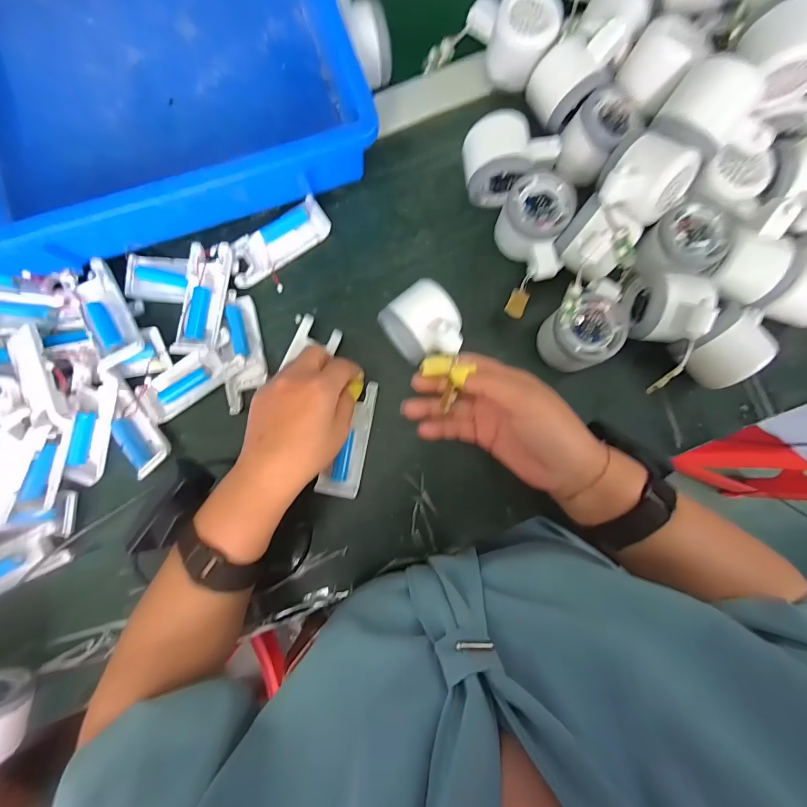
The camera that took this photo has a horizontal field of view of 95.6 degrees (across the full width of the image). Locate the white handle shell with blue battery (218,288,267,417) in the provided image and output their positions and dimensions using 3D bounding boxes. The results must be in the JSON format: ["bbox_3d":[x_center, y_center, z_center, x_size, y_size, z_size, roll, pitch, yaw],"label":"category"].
[{"bbox_3d":[-0.155,-0.050,0.347,0.038,0.020,0.110,-11,86,-1],"label":"white handle shell with blue battery"}]

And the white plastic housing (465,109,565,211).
[{"bbox_3d":[0.100,-0.227,0.343,0.087,0.040,0.065,-1,86,0],"label":"white plastic housing"}]

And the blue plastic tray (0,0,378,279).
[{"bbox_3d":[-0.290,-0.422,0.333,0.366,0.087,0.567,-22,88,0],"label":"blue plastic tray"}]

